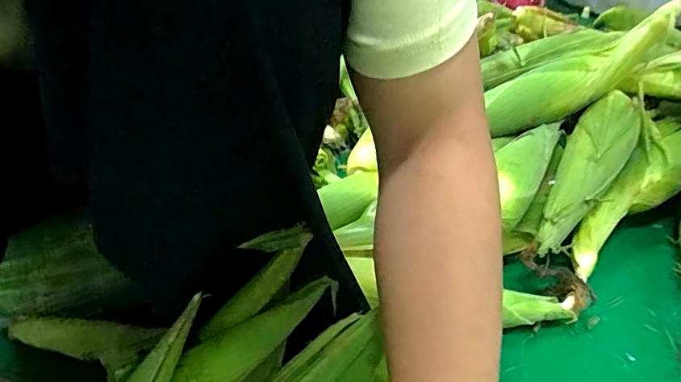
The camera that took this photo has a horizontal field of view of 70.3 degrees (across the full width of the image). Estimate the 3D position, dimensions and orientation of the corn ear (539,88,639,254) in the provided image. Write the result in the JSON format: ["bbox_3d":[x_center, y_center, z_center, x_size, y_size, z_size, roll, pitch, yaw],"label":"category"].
[{"bbox_3d":[0.292,-0.022,0.581,0.068,0.072,0.256,25,61,30],"label":"corn ear"}]

